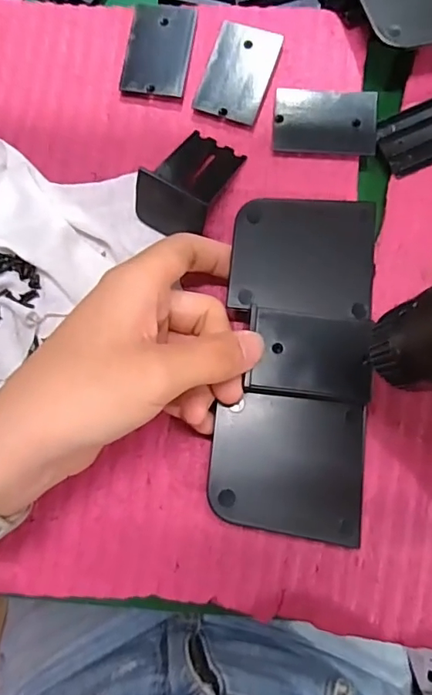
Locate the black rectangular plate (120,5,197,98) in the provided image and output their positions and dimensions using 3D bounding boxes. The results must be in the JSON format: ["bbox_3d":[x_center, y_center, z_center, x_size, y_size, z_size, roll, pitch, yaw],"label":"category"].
[{"bbox_3d":[-0.032,-0.167,0.297,0.035,0.004,0.054,10,83,-4],"label":"black rectangular plate"}]

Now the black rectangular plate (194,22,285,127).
[{"bbox_3d":[0.013,-0.153,0.292,0.036,0.007,0.051,20,80,3],"label":"black rectangular plate"}]

